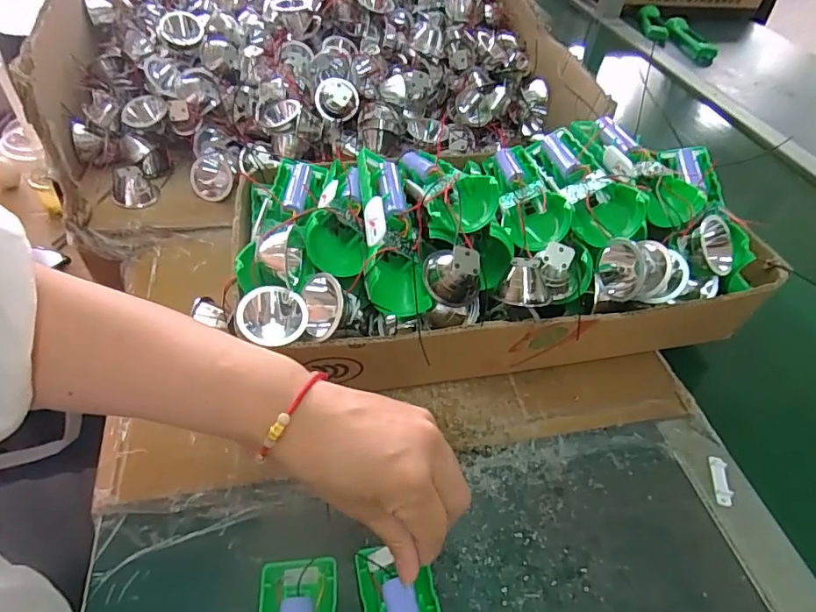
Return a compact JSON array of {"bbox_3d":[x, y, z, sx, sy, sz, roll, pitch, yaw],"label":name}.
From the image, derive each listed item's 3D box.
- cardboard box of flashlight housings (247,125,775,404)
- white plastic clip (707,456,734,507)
[{"bbox_3d":[0.069,-0.051,0.442,0.404,0.130,0.207,-4,46,-10],"label":"cardboard box of flashlight housings"},{"bbox_3d":[0.222,0.123,0.370,0.011,0.004,0.038,11,46,5],"label":"white plastic clip"}]

